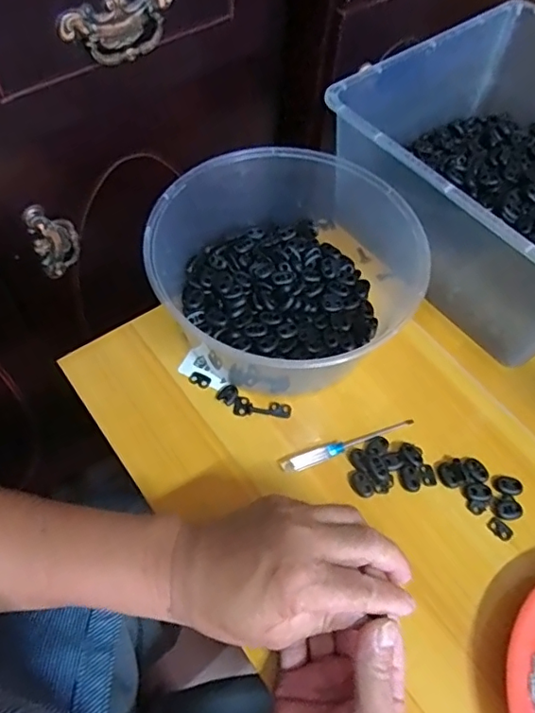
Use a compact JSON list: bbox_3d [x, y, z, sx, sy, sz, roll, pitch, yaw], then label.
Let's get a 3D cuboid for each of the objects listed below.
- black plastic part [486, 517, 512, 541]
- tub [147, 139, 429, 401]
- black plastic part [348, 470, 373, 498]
[{"bbox_3d":[0.184,0.137,0.430,0.012,0.004,0.019,-37,68,-23],"label":"black plastic part"},{"bbox_3d":[0.018,-0.079,0.487,0.225,0.094,0.234,2,59,-3],"label":"tub"},{"bbox_3d":[0.075,0.103,0.438,0.014,0.008,0.024,-22,63,-16],"label":"black plastic part"}]

